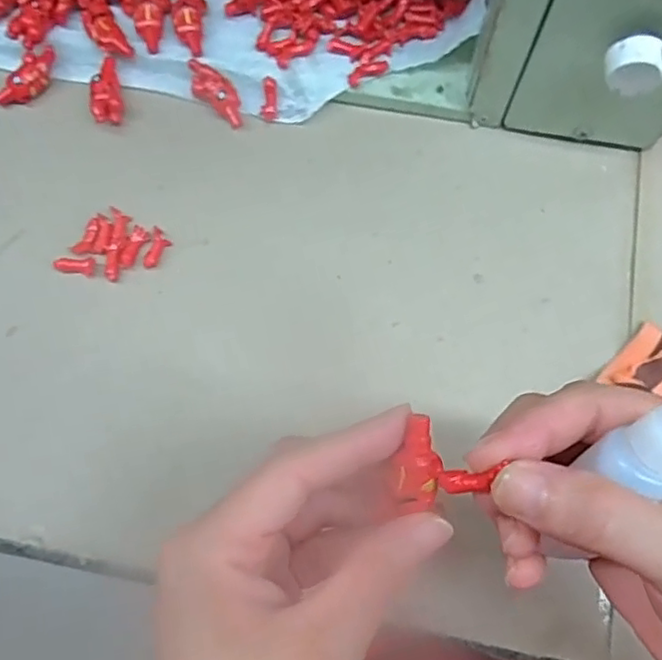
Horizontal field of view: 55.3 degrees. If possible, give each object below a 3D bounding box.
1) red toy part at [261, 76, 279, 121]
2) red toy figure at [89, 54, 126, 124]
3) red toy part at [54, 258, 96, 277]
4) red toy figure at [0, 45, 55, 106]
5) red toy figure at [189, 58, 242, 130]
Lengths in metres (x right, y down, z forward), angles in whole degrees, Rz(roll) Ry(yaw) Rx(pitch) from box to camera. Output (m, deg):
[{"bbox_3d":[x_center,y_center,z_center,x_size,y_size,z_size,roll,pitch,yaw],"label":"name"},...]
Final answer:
[{"bbox_3d":[-0.035,-0.131,0.357,0.009,0.004,0.024,0,98,0],"label":"red toy part"},{"bbox_3d":[-0.128,-0.135,0.361,0.016,0.013,0.039,-9,73,-3],"label":"red toy figure"},{"bbox_3d":[-0.133,-0.034,0.328,0.020,0.004,0.010,6,73,1],"label":"red toy part"},{"bbox_3d":[-0.172,-0.143,0.361,0.015,0.014,0.042,33,75,9],"label":"red toy figure"},{"bbox_3d":[-0.064,-0.133,0.356,0.018,0.011,0.043,-41,94,-12],"label":"red toy figure"}]

